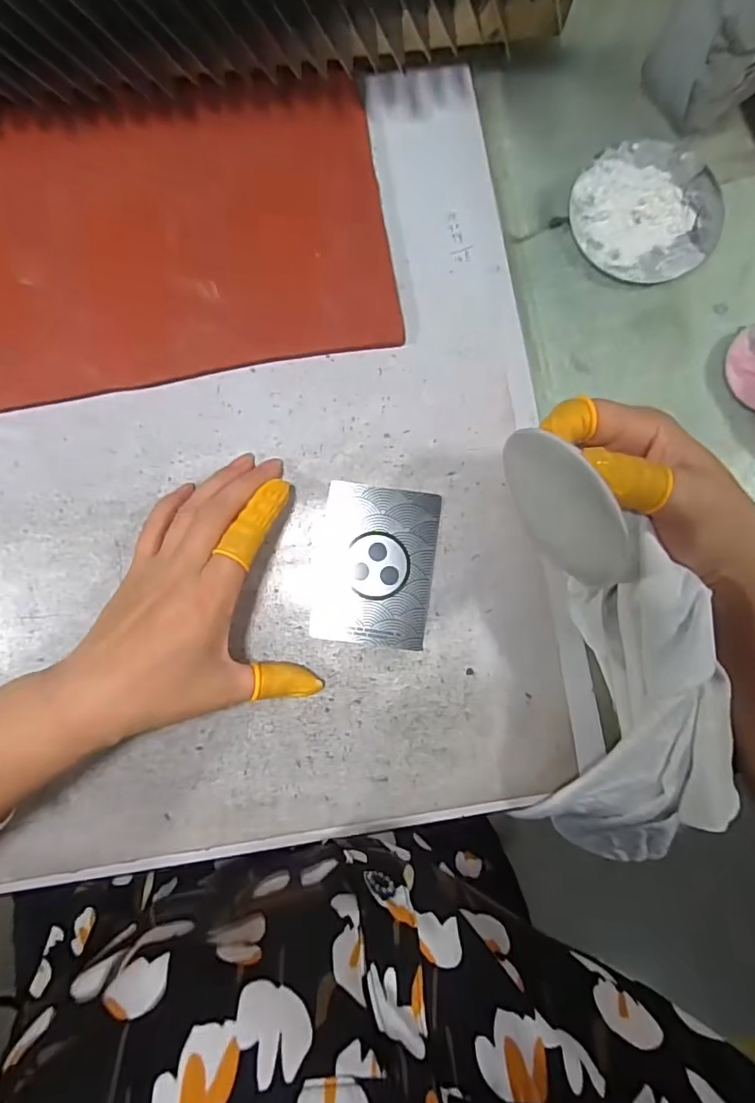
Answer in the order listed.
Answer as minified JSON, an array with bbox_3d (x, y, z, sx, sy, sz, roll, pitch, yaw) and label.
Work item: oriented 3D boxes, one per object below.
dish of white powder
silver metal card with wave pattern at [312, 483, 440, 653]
[{"bbox_3d":[0.156,-0.197,0.307,0.085,0.008,0.083,0,86,2],"label":"dish of white powder"},{"bbox_3d":[-0.001,0.008,0.295,0.063,0.004,0.087,7,86,2],"label":"silver metal card with wave pattern"}]

